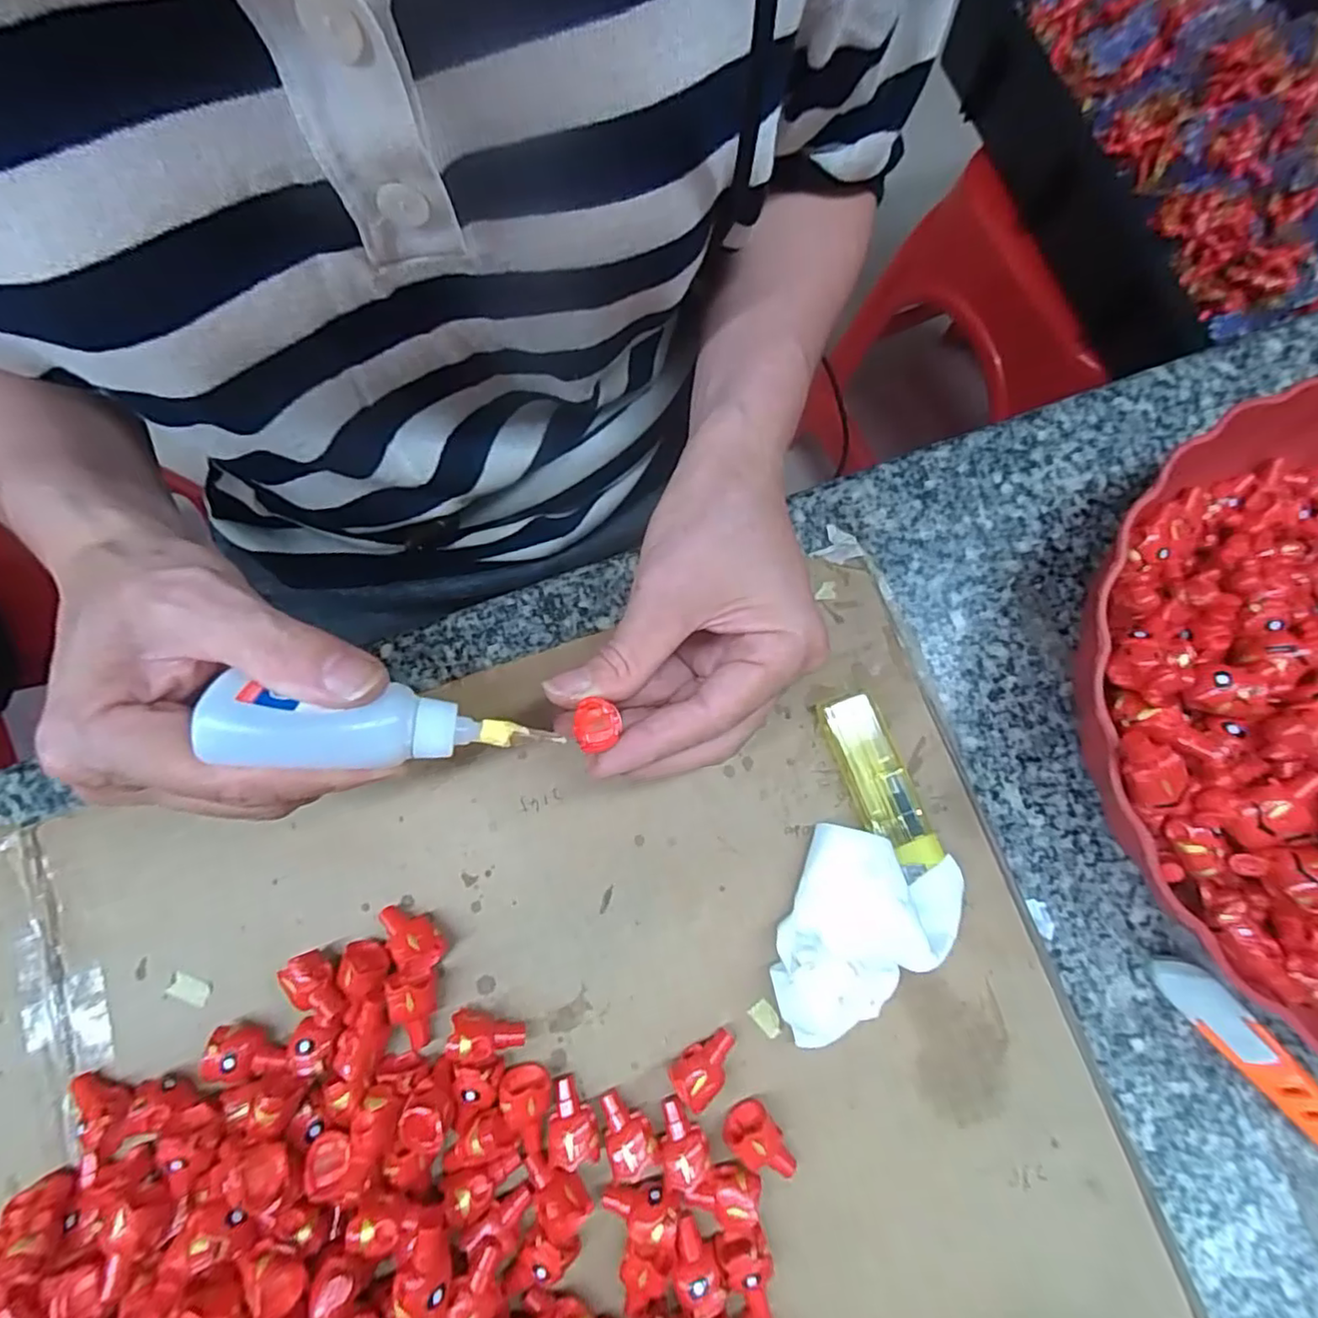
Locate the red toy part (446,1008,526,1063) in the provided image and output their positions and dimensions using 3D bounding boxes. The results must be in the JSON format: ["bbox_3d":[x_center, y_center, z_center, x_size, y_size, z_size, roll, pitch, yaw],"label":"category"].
[{"bbox_3d":[-0.060,0.131,0.225,0.024,0.016,0.014,-1,78,-2],"label":"red toy part"}]

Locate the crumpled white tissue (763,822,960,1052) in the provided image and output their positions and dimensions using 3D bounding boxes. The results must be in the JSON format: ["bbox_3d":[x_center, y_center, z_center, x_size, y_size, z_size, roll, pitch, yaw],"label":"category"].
[{"bbox_3d":[0.072,0.101,0.230,0.054,0.024,0.073,24,78,4],"label":"crumpled white tissue"}]

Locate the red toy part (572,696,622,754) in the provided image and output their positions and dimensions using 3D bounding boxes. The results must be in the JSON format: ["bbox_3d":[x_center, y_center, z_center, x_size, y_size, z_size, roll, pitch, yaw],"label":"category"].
[{"bbox_3d":[-0.020,0.021,0.204,0.014,0.006,0.015,-4,78,-3],"label":"red toy part"}]

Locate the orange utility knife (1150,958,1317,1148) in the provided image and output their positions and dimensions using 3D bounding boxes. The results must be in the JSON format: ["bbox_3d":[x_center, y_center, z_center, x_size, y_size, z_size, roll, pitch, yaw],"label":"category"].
[{"bbox_3d":[0.228,0.157,0.232,0.015,0.016,0.119,-41,82,-9],"label":"orange utility knife"}]

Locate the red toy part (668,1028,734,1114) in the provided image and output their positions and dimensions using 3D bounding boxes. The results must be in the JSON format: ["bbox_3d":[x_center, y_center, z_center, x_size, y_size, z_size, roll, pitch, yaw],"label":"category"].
[{"bbox_3d":[0.016,0.143,0.226,0.026,0.013,0.016,-37,81,-9],"label":"red toy part"}]

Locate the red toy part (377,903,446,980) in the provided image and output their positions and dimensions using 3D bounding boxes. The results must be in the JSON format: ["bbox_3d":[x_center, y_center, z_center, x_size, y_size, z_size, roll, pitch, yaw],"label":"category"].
[{"bbox_3d":[-0.090,0.100,0.232,0.018,0.015,0.026,-41,82,-9],"label":"red toy part"}]

